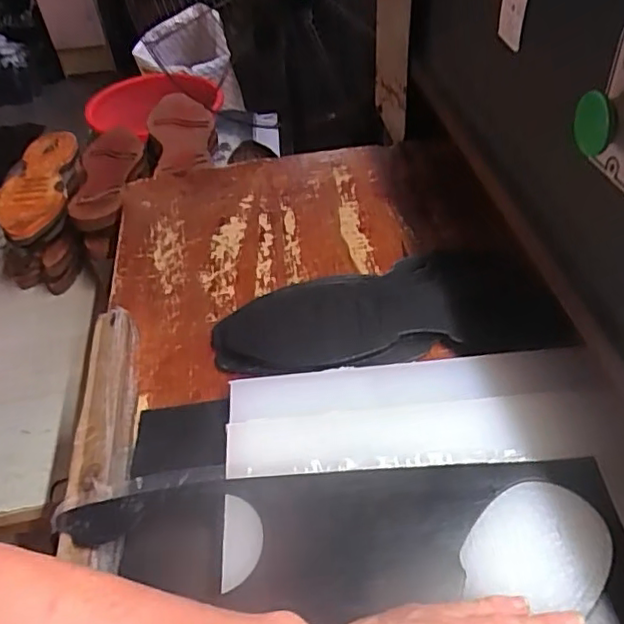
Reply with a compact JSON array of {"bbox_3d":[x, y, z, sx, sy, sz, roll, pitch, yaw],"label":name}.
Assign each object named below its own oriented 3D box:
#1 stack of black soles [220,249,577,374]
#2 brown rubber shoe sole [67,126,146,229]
[{"bbox_3d":[0.065,-0.008,0.577,0.313,0.027,0.156,-6,42,4],"label":"stack of black soles"},{"bbox_3d":[-0.333,-0.220,0.971,0.092,0.045,0.277,0,39,-4],"label":"brown rubber shoe sole"}]

